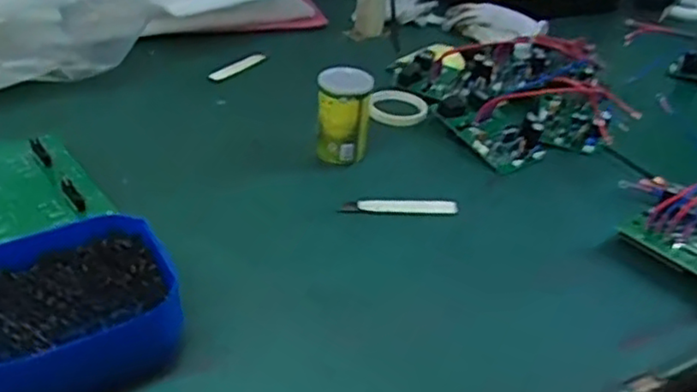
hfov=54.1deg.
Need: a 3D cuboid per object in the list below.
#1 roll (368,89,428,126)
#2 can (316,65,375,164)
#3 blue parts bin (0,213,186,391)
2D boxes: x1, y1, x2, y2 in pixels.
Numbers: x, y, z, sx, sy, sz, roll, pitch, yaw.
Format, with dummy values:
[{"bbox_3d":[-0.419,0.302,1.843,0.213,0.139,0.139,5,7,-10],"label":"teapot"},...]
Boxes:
[{"bbox_3d":[0.070,-0.132,1.000,0.082,0.025,0.091,4,35,-2],"label":"roll"},{"bbox_3d":[-0.007,-0.097,0.856,0.065,0.113,0.058,3,35,-4],"label":"can"},{"bbox_3d":[-0.247,0.095,0.577,0.190,0.064,0.170,-17,41,-28],"label":"blue parts bin"}]

